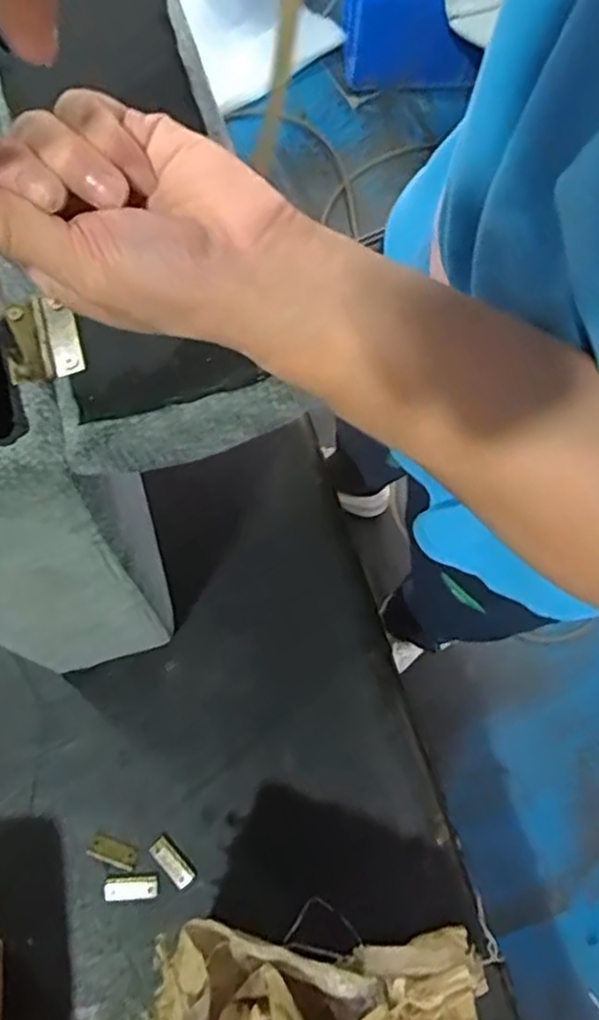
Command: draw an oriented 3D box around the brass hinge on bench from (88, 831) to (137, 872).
[{"bbox_3d":[-0.188,0.345,0.702,0.049,0.006,0.023,21,71,5],"label":"brass hinge on bench"}]

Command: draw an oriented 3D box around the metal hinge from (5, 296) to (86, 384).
[{"bbox_3d":[-0.131,-0.088,0.353,0.035,0.009,0.046,-16,72,-8],"label":"metal hinge"}]

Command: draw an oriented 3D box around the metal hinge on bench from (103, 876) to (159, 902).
[{"bbox_3d":[-0.168,0.377,0.694,0.053,0.007,0.022,-3,71,-3],"label":"metal hinge on bench"}]

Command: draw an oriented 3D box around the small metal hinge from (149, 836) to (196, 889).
[{"bbox_3d":[-0.129,0.356,0.703,0.053,0.004,0.021,39,73,24],"label":"small metal hinge"}]

